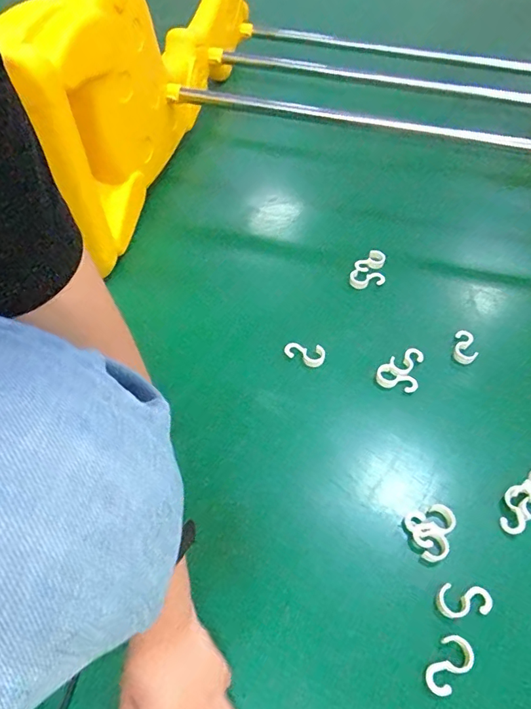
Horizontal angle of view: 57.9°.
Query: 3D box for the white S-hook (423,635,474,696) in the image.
[{"bbox_3d":[0.181,0.306,0.474,0.057,0.008,0.030,-36,63,-26],"label":"white S-hook"}]

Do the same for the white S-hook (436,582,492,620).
[{"bbox_3d":[0.211,0.260,0.509,0.057,0.007,0.032,-3,53,-5],"label":"white S-hook"}]

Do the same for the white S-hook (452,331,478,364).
[{"bbox_3d":[0.299,-0.013,0.718,0.032,0.015,0.057,17,54,10],"label":"white S-hook"}]

